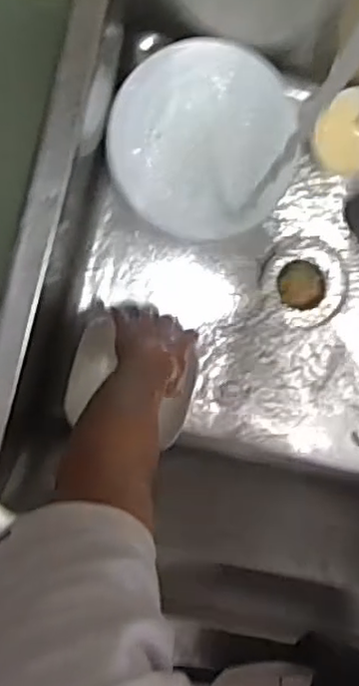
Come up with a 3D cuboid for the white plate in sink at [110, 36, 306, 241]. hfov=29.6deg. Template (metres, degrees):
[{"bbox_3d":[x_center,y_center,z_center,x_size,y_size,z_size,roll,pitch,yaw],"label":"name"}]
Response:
[{"bbox_3d":[0.032,-0.243,0.829,0.230,0.039,0.222,-3,103,-11],"label":"white plate in sink"}]

